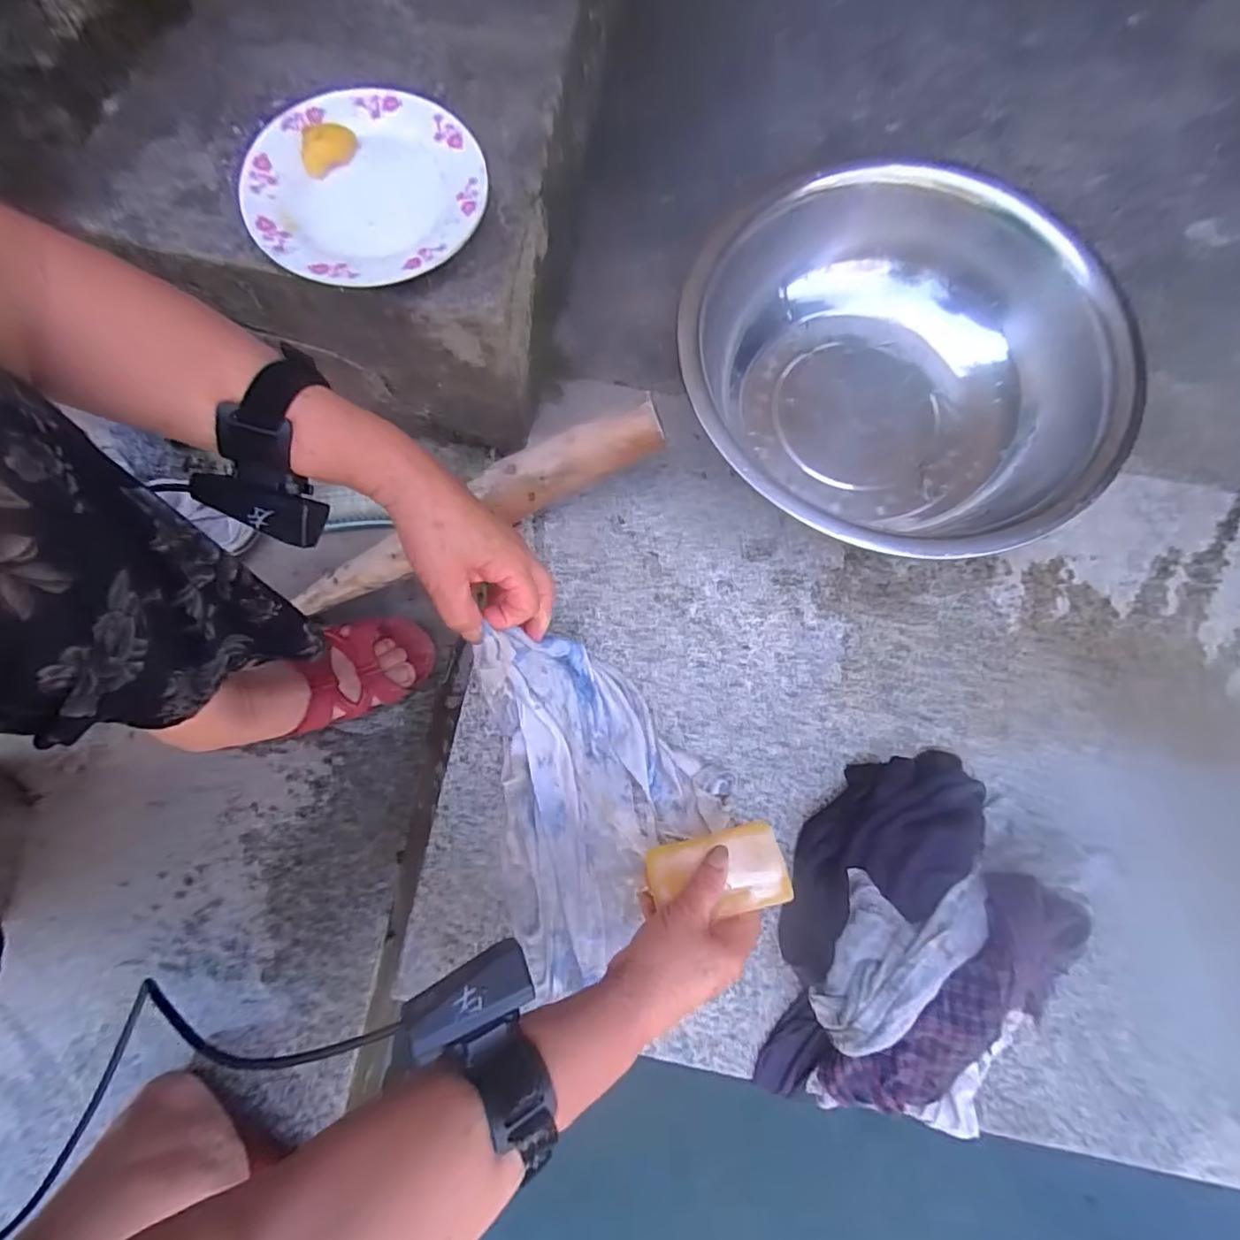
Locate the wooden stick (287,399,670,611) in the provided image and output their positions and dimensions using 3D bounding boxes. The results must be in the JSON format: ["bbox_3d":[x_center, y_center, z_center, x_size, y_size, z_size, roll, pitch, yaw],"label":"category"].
[{"bbox_3d":[-0.147,-0.095,0.532,0.398,0.045,0.041,-24,79,15],"label":"wooden stick"}]

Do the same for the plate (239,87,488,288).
[{"bbox_3d":[-0.187,-0.318,0.421,0.168,0.016,0.163,0,79,-1],"label":"plate"}]

